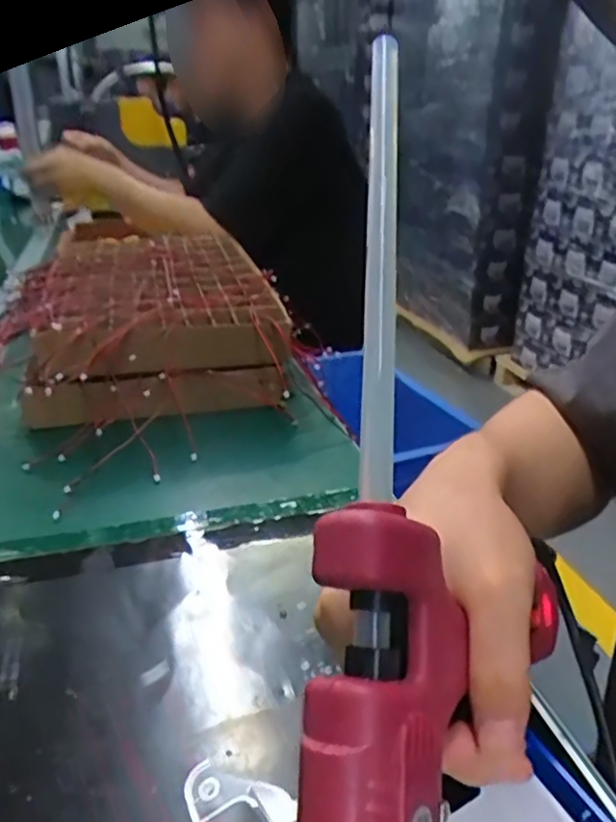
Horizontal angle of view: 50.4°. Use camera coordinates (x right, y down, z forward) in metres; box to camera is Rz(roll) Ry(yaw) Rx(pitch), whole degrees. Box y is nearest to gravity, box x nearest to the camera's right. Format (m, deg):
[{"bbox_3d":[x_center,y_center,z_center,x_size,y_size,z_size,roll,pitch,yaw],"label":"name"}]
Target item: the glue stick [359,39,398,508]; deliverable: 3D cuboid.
[{"bbox_3d":[0.029,-0.072,0.257,0.011,0.008,0.207,2,68,3],"label":"glue stick"}]

